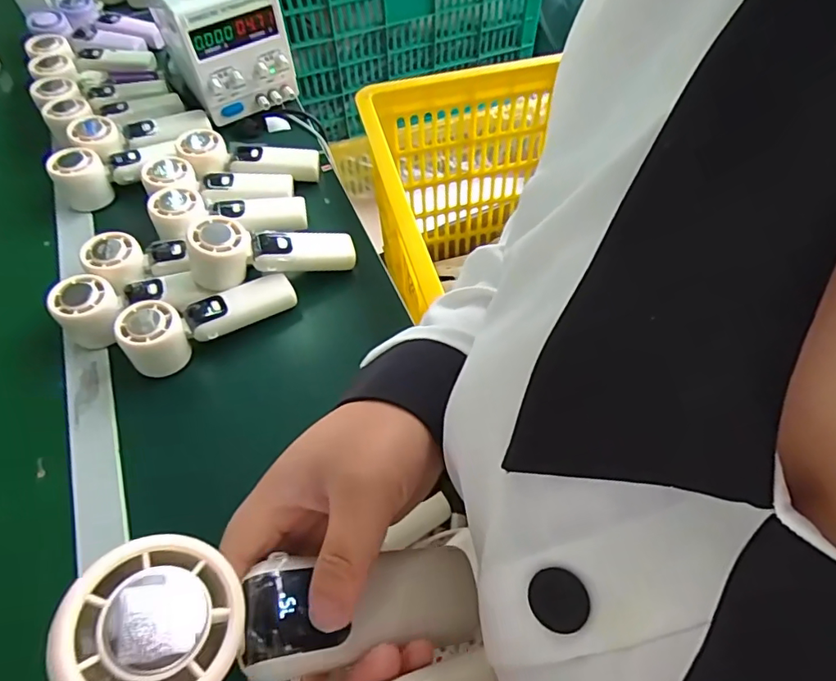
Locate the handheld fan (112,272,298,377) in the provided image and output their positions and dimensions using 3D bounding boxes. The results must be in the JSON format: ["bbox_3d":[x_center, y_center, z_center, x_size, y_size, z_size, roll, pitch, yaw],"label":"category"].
[{"bbox_3d":[-0.208,-0.026,0.520,0.166,0.064,0.059,-32,62,-18],"label":"handheld fan"}]

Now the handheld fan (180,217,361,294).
[{"bbox_3d":[-0.153,-0.092,0.544,0.162,0.061,0.053,-7,55,-26],"label":"handheld fan"}]

